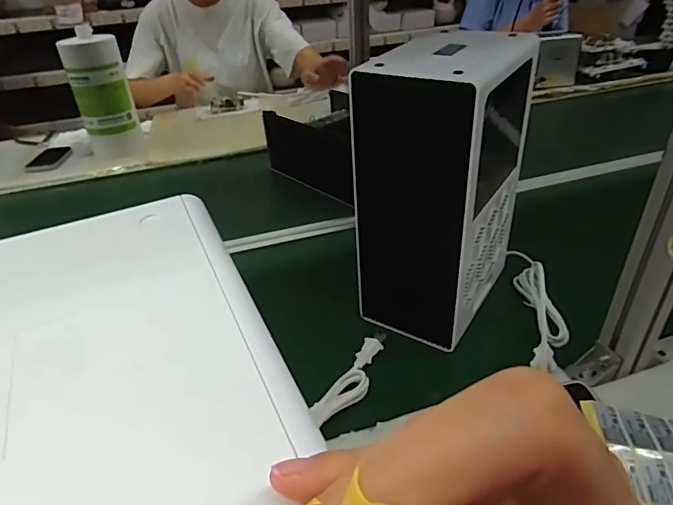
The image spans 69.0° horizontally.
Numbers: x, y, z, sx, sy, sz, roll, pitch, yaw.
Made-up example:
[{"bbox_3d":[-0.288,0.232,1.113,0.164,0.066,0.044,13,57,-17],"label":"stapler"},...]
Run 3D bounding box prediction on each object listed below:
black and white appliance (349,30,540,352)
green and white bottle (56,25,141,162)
[{"bbox_3d":[0.130,-0.076,0.619,0.135,0.340,0.187,19,37,30],"label":"black and white appliance"},{"bbox_3d":[-0.559,-0.380,1.171,0.128,0.254,0.105,-15,34,-19],"label":"green and white bottle"}]

